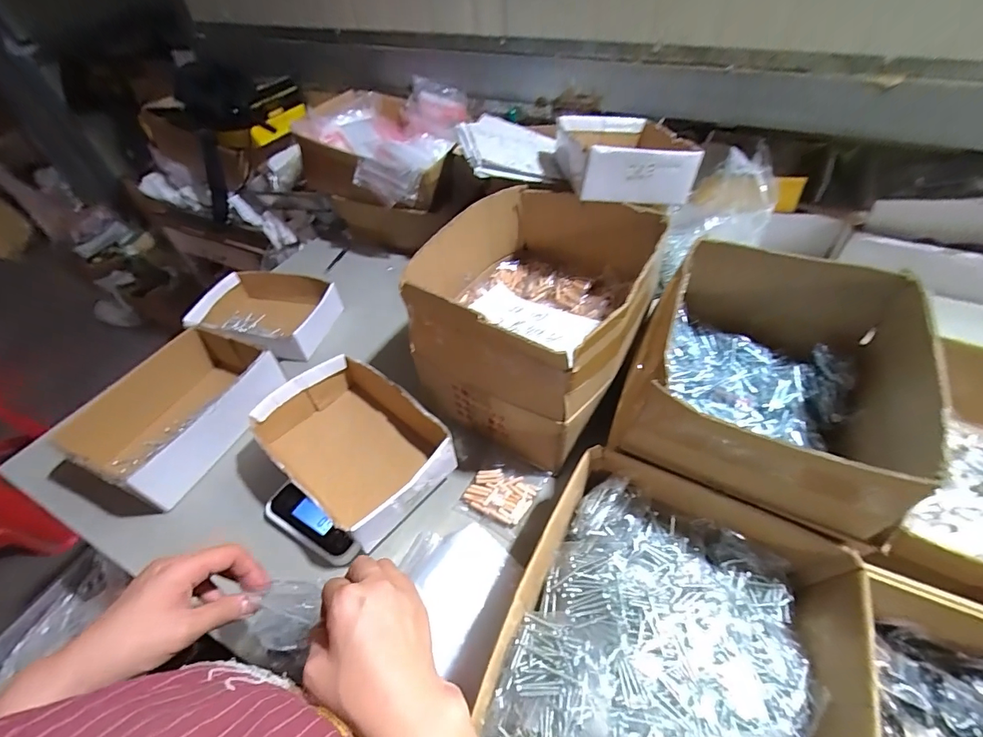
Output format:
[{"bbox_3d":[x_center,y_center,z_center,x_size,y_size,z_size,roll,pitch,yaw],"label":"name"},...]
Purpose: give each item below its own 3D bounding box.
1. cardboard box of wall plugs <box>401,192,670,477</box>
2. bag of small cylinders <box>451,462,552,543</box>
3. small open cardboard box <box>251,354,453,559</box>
[{"bbox_3d":[0.074,-0.085,0.624,0.273,0.222,0.341,23,54,23],"label":"cardboard box of wall plugs"},{"bbox_3d":[0.014,0.167,0.569,0.087,0.015,0.102,22,54,22],"label":"bag of small cylinders"},{"bbox_3d":[-0.178,0.095,0.566,0.246,0.076,0.157,31,58,28],"label":"small open cardboard box"}]

